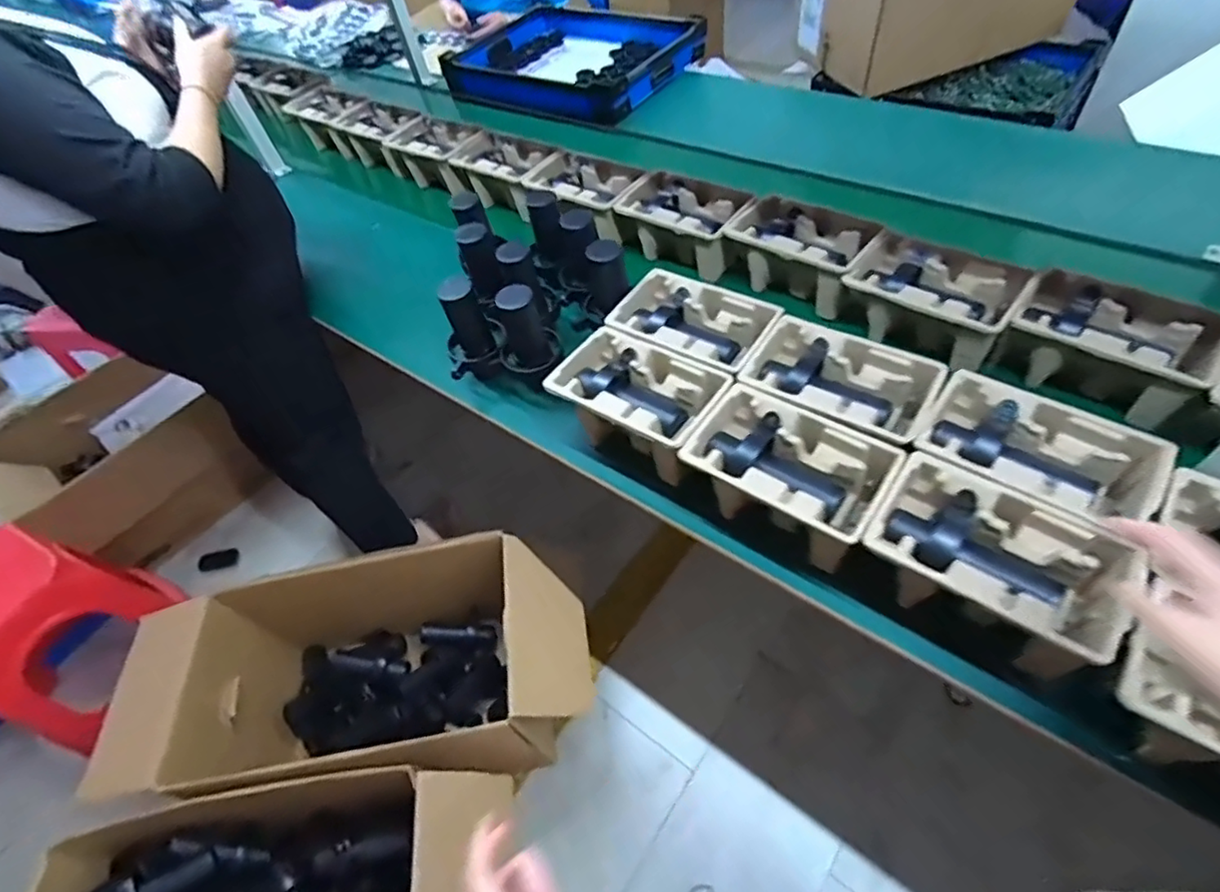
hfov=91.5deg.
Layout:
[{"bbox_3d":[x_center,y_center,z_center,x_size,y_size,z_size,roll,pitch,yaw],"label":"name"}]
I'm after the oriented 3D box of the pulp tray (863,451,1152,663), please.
[{"bbox_3d":[0.396,0.108,0.614,0.222,0.073,0.139,32,64,24],"label":"pulp tray"}]

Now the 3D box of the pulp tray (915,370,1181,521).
[{"bbox_3d":[0.486,0.014,0.678,0.236,0.062,0.144,31,64,23],"label":"pulp tray"}]

